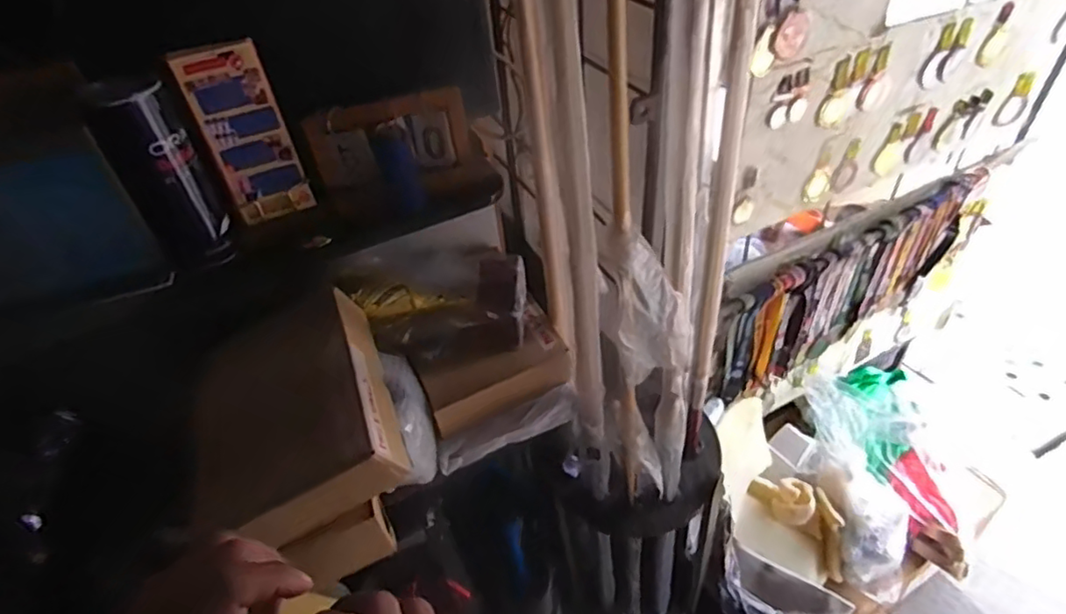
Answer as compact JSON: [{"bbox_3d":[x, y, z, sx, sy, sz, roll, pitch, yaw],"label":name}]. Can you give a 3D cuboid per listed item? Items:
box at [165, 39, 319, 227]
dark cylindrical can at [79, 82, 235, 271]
[{"bbox_3d":[-0.334,-0.195,0.697,0.100,0.196,0.041,-16,44,-11],"label":"box"},{"bbox_3d":[-0.407,-0.143,0.669,0.077,0.200,0.066,-28,47,-22],"label":"dark cylindrical can"}]

